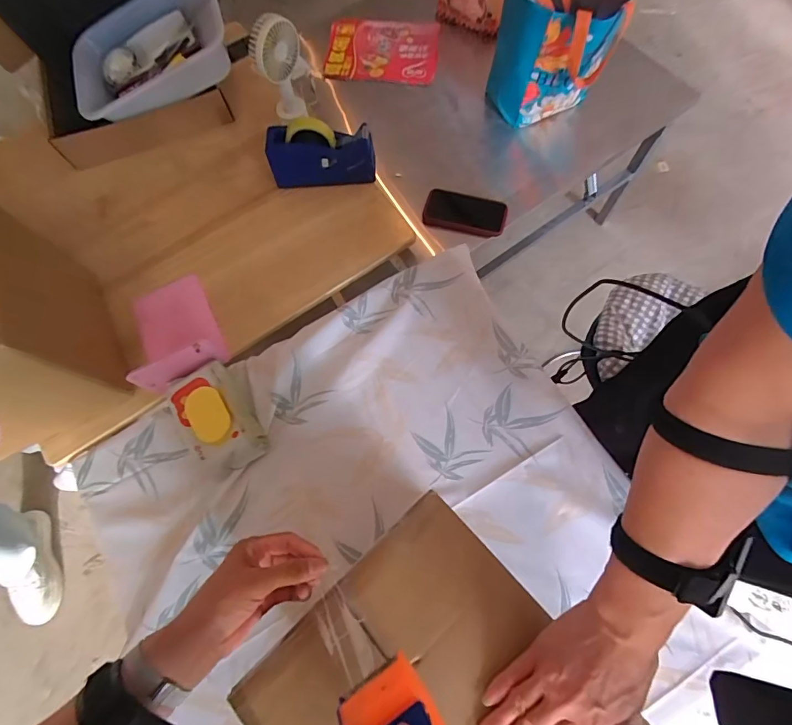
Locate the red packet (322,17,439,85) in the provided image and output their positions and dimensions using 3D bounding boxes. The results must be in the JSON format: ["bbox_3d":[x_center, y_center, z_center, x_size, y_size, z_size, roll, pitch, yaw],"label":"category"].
[{"bbox_3d":[-0.037,-0.804,1.107,0.285,0.030,0.212,5,71,6],"label":"red packet"}]

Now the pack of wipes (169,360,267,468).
[{"bbox_3d":[-0.298,0.091,0.710,0.110,0.053,0.184,-34,74,-8],"label":"pack of wipes"}]

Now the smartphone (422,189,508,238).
[{"bbox_3d":[0.145,-0.315,0.913,0.165,0.021,0.085,16,75,6],"label":"smartphone"}]

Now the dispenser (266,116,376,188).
[{"bbox_3d":[-0.144,-0.407,0.845,0.201,0.113,0.058,-7,72,0],"label":"dispenser"}]

